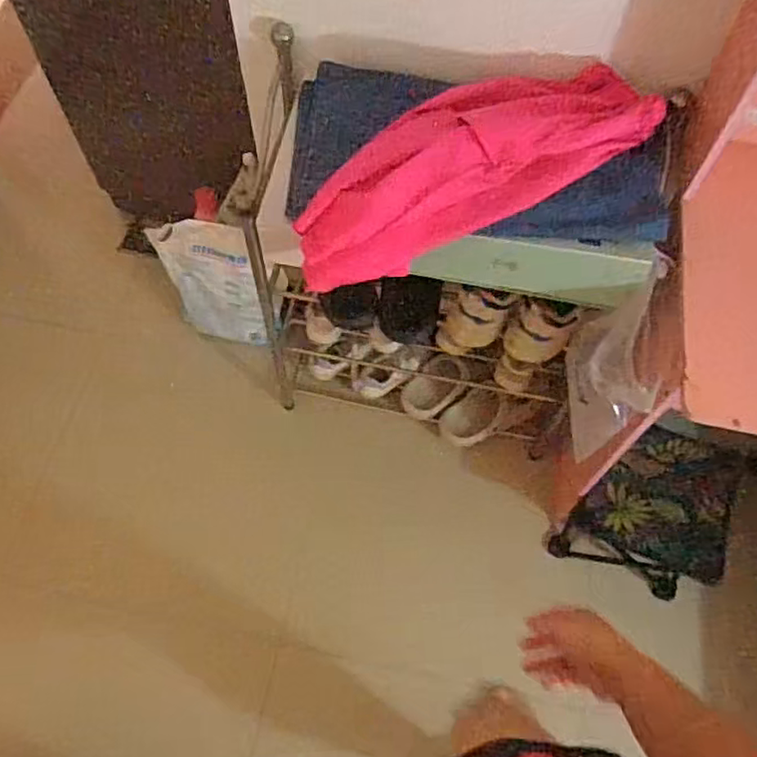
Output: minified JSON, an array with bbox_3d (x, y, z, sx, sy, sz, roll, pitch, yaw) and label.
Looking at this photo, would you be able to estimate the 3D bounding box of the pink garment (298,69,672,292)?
[{"bbox_3d":[0.115,-0.271,0.810,0.473,0.106,0.139,-26,63,-3],"label":"pink garment"}]

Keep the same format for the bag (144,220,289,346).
[{"bbox_3d":[-0.339,-0.211,1.401,0.296,0.239,0.132,20,60,8],"label":"bag"}]

